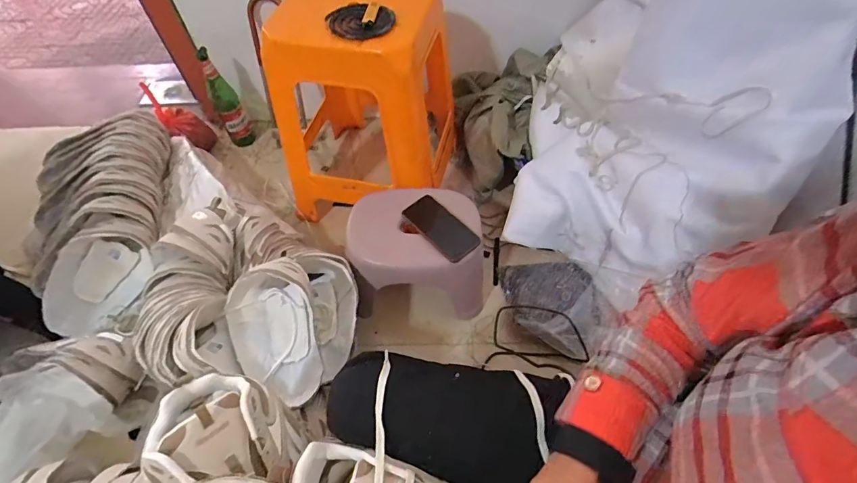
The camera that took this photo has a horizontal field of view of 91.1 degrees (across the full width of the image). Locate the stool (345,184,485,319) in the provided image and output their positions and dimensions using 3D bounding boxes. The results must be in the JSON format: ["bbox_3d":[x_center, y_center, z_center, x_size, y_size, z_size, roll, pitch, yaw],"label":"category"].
[{"bbox_3d":[-0.016,0.019,0.908,0.283,0.169,0.230,7,55,6],"label":"stool"}]

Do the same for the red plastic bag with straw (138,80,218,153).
[{"bbox_3d":[-0.743,-0.361,1.239,0.235,0.058,0.084,38,56,-18],"label":"red plastic bag with straw"}]

